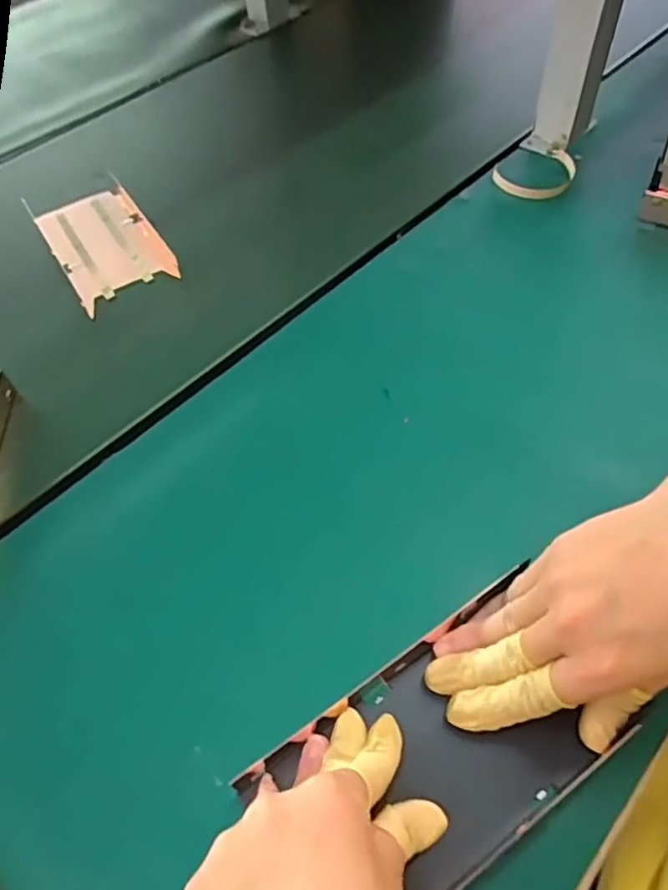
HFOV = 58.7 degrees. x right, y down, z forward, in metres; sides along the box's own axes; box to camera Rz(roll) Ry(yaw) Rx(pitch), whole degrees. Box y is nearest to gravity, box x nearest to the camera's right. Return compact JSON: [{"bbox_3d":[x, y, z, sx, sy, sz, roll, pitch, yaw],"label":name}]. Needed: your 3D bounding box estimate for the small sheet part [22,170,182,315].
[{"bbox_3d":[-0.207,-0.186,0.536,0.090,0.014,0.150,-29,57,-15],"label":"small sheet part"}]

